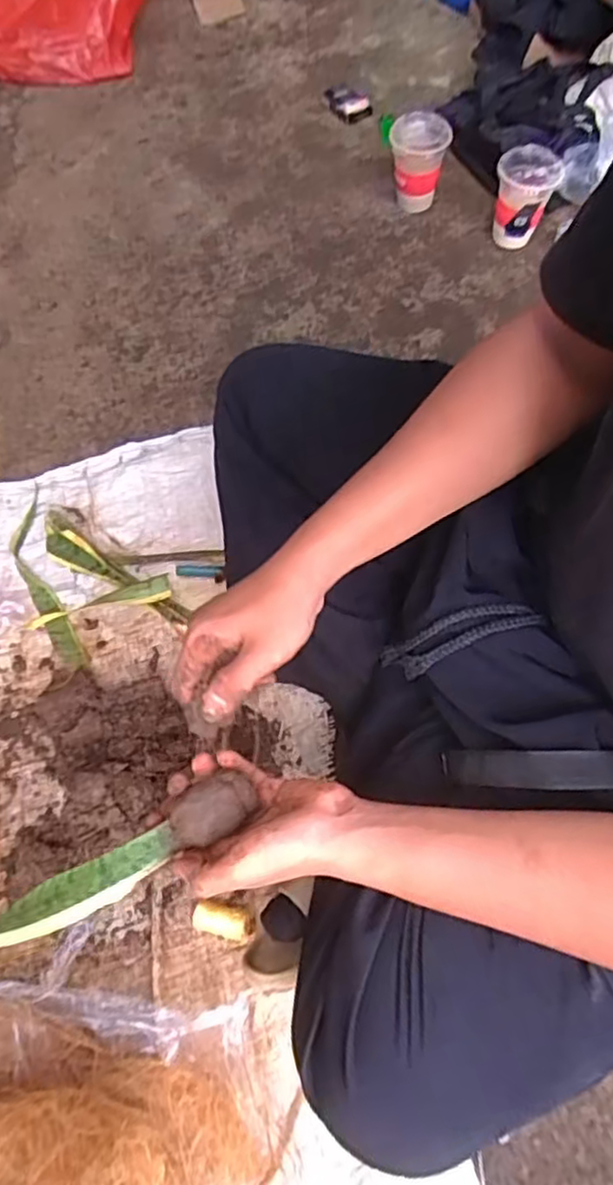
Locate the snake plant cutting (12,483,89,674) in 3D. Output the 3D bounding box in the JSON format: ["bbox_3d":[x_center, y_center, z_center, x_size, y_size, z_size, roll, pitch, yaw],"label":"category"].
[{"bbox_3d":[-0.320,-0.018,0.816,0.048,0.031,0.280,-22,63,-10],"label":"snake plant cutting"}]

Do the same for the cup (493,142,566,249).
[{"bbox_3d":[0.324,-0.588,1.009,0.086,0.105,0.082,-1,63,2],"label":"cup"}]

